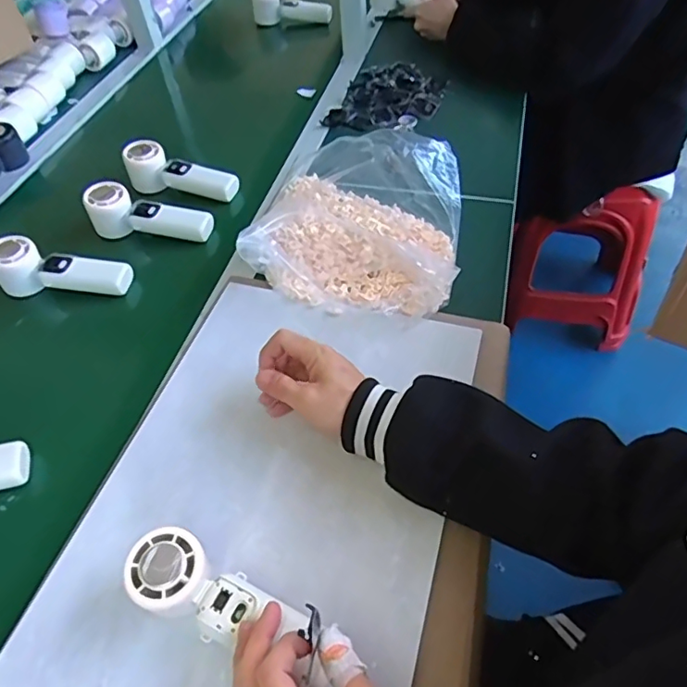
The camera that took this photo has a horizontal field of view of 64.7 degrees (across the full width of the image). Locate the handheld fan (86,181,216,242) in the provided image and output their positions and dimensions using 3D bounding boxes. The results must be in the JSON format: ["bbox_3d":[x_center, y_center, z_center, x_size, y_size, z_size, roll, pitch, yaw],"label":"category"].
[{"bbox_3d":[-0.260,-0.171,0.725,0.162,0.057,0.053,11,53,13],"label":"handheld fan"}]

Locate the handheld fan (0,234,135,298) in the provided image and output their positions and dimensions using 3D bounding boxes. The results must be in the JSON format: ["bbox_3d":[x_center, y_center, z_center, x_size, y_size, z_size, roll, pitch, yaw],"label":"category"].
[{"bbox_3d":[-0.350,-0.088,0.677,0.170,0.048,0.060,9,51,-3],"label":"handheld fan"}]

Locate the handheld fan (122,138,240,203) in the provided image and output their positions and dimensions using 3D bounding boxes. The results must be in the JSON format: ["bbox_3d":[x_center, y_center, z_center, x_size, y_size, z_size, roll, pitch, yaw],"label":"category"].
[{"bbox_3d":[-0.236,-0.246,0.782,0.165,0.052,0.055,16,54,16],"label":"handheld fan"}]

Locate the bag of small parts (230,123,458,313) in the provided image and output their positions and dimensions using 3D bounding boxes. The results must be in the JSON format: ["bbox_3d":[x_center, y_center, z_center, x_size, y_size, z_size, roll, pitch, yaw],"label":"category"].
[{"bbox_3d":[0.018,-0.155,0.659,0.240,0.079,0.263,6,52,9],"label":"bag of small parts"}]

